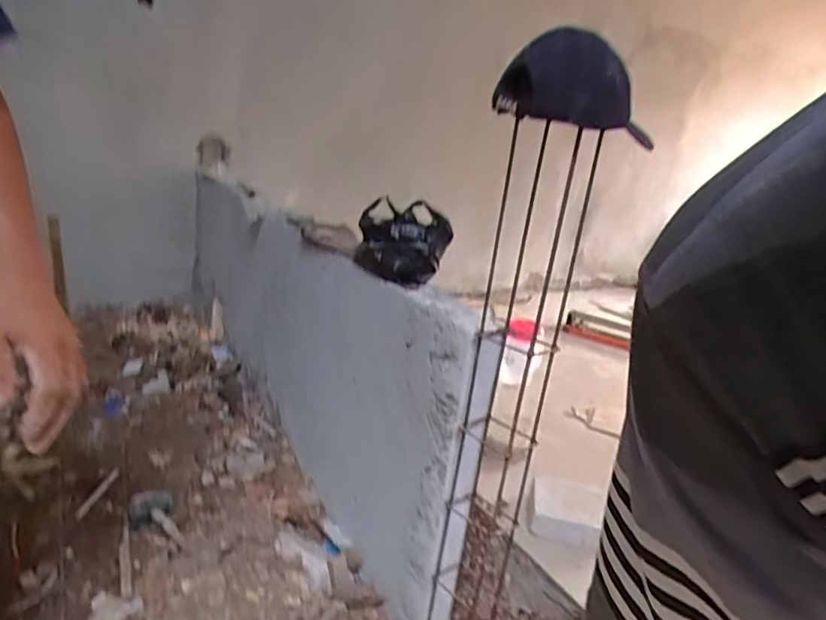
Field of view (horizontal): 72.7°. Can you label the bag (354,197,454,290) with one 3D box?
[{"bbox_3d":[-0.031,-0.148,1.197,0.149,0.128,0.223,-8,23,-41],"label":"bag"}]

